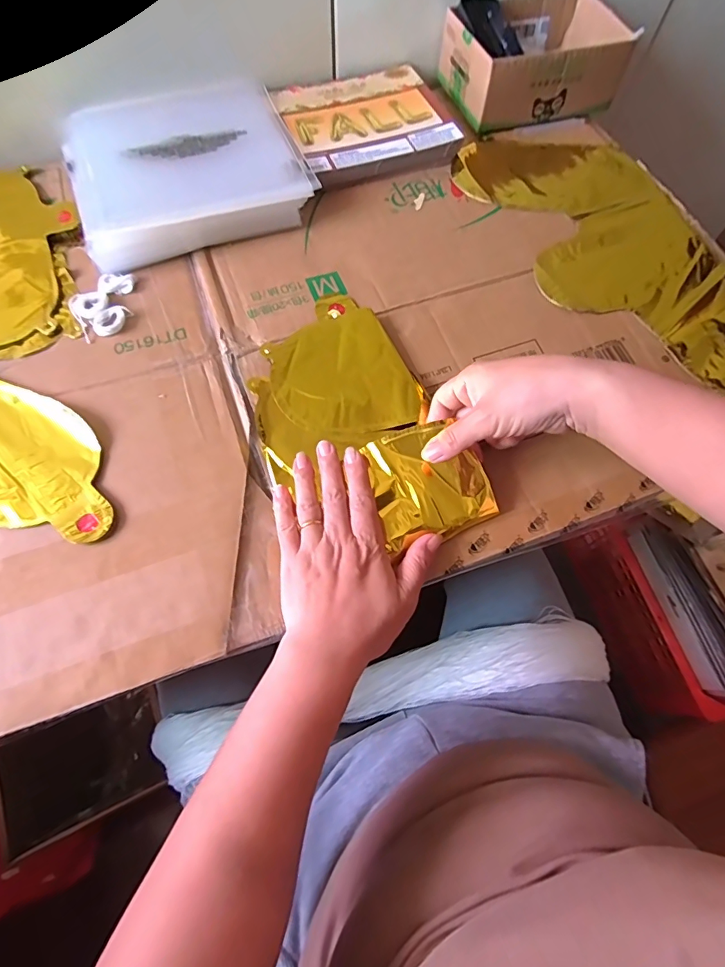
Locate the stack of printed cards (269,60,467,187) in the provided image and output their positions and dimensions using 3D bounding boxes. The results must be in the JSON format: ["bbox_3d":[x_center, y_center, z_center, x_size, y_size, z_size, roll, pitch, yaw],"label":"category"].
[{"bbox_3d":[0.001,-0.415,0.537,0.176,0.020,0.173,-21,69,-10],"label":"stack of printed cards"}]

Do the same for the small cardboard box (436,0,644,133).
[{"bbox_3d":[0.196,-0.500,0.548,0.181,0.068,0.135,-13,68,-7],"label":"small cardboard box"}]

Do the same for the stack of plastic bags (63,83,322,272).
[{"bbox_3d":[-0.186,-0.340,0.493,0.226,0.029,0.227,-19,68,-9],"label":"stack of plastic bags"}]

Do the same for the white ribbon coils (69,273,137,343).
[{"bbox_3d":[-0.241,-0.170,0.444,0.064,0.005,0.066,0,67,-1],"label":"white ribbon coils"}]

